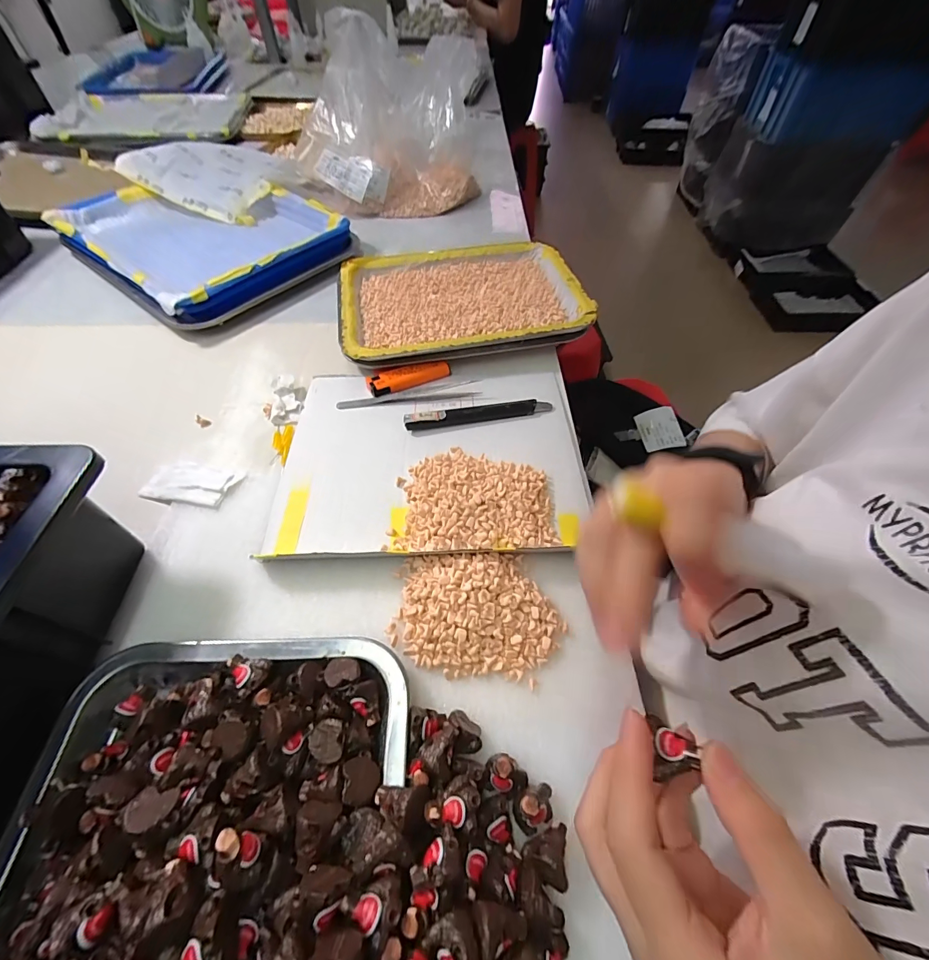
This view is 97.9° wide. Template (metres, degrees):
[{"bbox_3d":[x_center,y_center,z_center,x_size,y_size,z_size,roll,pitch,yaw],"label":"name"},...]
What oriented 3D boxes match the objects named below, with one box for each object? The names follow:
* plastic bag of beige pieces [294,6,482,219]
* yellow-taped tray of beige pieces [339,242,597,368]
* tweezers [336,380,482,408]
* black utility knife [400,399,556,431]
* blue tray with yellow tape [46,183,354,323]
[{"bbox_3d":[-0.113,-0.536,0.606,0.259,0.152,0.228,-3,55,-2],"label":"plastic bag of beige pieces"},{"bbox_3d":[-0.004,-0.201,0.449,0.254,0.031,0.196,-5,55,-4],"label":"yellow-taped tray of beige pieces"},{"bbox_3d":[-0.052,-0.078,0.382,0.133,0.010,0.016,-7,56,-6],"label":"tweezers"},{"bbox_3d":[0.014,-0.060,0.365,0.134,0.015,0.015,-10,56,-7],"label":"black utility knife"},{"bbox_3d":[-0.338,-0.324,0.527,0.326,0.043,0.242,34,61,21],"label":"blue tray with yellow tape"}]

